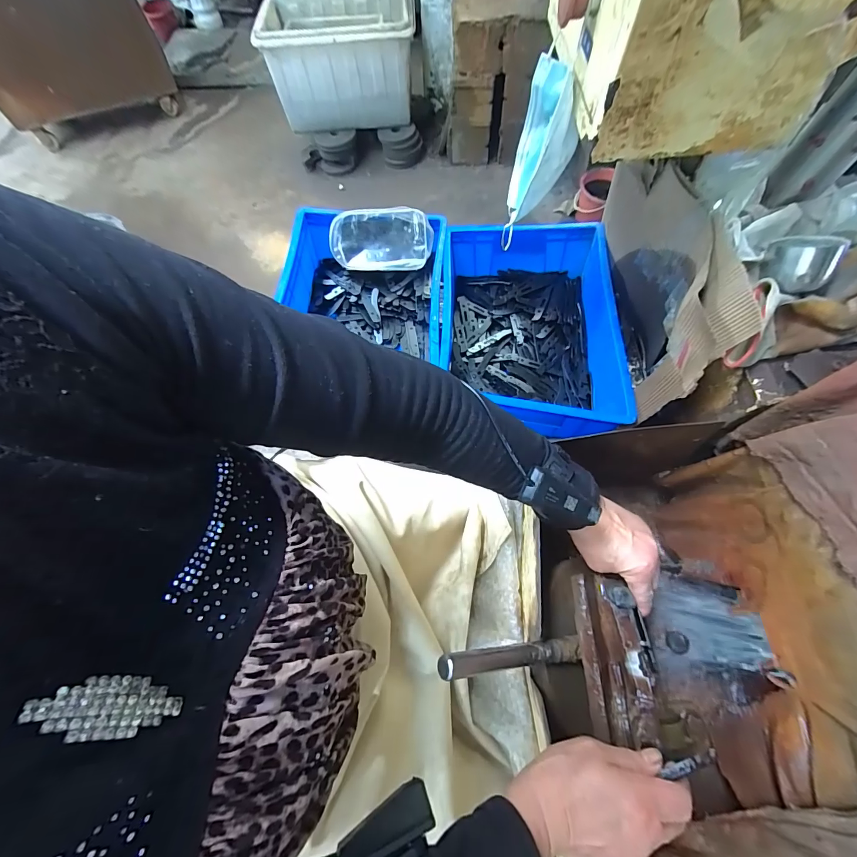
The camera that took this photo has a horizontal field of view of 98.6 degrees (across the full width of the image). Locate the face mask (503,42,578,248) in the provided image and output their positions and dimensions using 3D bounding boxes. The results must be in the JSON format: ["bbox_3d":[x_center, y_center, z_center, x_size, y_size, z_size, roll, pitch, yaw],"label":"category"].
[{"bbox_3d":[0.144,-0.336,0.480,0.065,0.203,0.090,8,68,6],"label":"face mask"}]

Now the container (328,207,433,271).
[{"bbox_3d":[-0.095,-0.387,0.763,0.200,0.112,0.060,-2,25,1],"label":"container"}]

